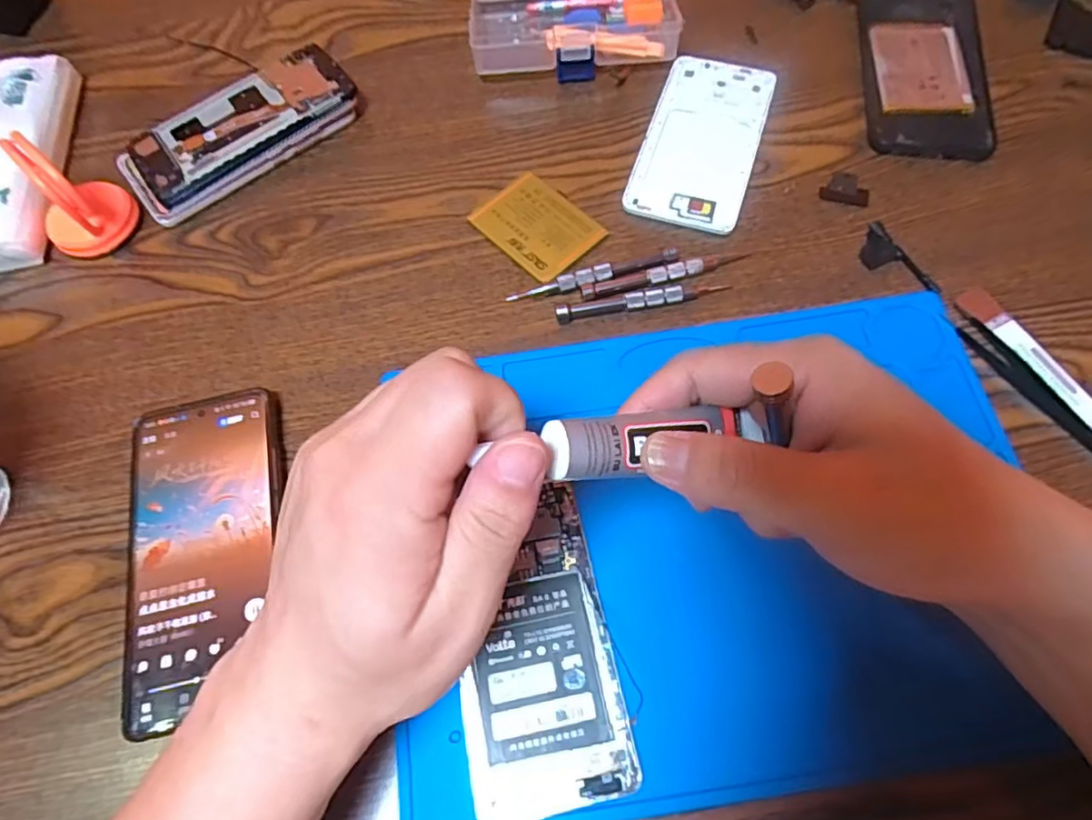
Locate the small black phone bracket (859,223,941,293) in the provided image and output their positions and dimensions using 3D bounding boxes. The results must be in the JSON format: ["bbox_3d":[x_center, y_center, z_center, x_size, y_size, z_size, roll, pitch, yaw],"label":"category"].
[{"bbox_3d":[0.206,-0.088,0.360,0.024,0.004,0.056,-26,68,-8],"label":"small black phone bracket"}]

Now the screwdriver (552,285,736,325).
[{"bbox_3d":[0.057,-0.064,0.353,0.101,0.010,0.010,-9,66,-1],"label":"screwdriver"}]

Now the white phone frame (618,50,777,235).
[{"bbox_3d":[0.105,-0.181,0.404,0.074,0.006,0.149,16,69,10],"label":"white phone frame"}]

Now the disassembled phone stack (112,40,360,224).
[{"bbox_3d":[-0.211,-0.193,0.418,0.157,0.022,0.074,-37,70,-12],"label":"disassembled phone stack"}]

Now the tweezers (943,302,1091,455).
[{"bbox_3d":[0.260,-0.012,0.322,0.015,0.005,0.111,-31,68,-10],"label":"tweezers"}]

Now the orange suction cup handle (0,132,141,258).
[{"bbox_3d":[-0.294,-0.132,0.373,0.047,0.064,0.051,16,69,10],"label":"orange suction cup handle"}]

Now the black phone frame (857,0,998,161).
[{"bbox_3d":[0.264,-0.248,0.423,0.079,0.010,0.183,8,67,7],"label":"black phone frame"}]

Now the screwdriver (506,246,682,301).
[{"bbox_3d":[0.029,-0.080,0.362,0.104,0.008,0.012,-15,67,-3],"label":"screwdriver"}]

